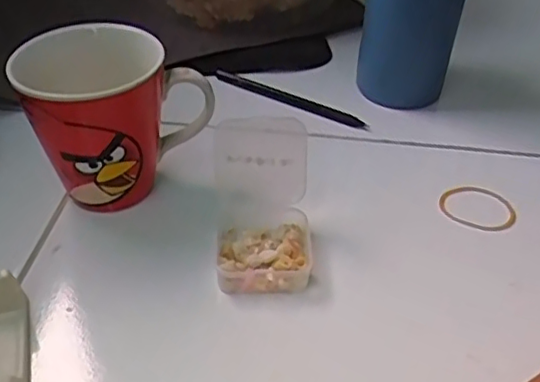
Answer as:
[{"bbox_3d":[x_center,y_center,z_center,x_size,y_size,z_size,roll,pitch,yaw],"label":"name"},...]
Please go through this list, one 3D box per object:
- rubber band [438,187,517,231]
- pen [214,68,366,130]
[{"bbox_3d":[0.138,0.011,0.409,0.049,0.005,0.041,19,46,21],"label":"rubber band"},{"bbox_3d":[0.014,-0.075,0.499,0.135,0.012,0.010,23,44,23],"label":"pen"}]

